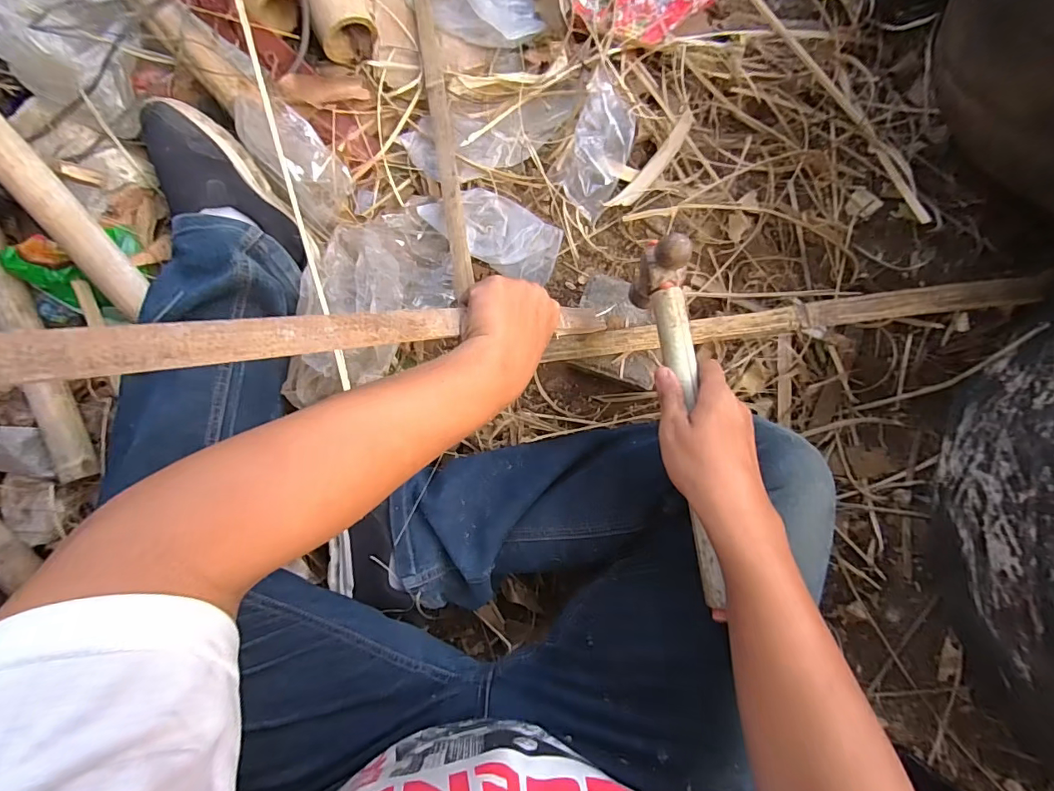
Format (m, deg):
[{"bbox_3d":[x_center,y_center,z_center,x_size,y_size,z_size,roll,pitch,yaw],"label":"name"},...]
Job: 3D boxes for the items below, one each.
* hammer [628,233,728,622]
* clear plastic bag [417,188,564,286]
[{"bbox_3d":[0.125,0.025,0.385,0.038,0.080,0.292,-7,86,8],"label":"hammer"},{"bbox_3d":[-0.037,-0.191,0.544,0.160,0.019,0.075,34,92,9],"label":"clear plastic bag"}]

